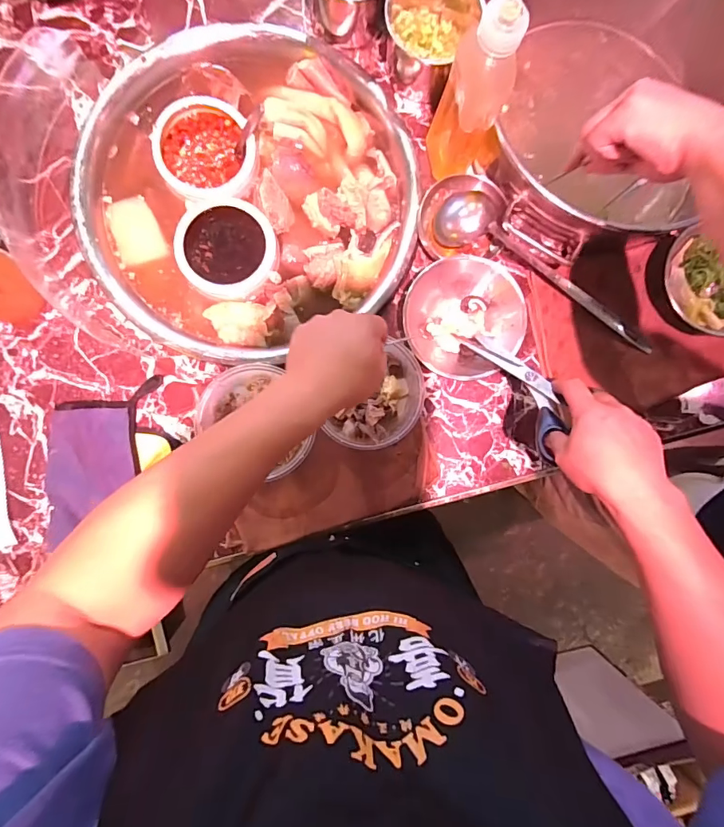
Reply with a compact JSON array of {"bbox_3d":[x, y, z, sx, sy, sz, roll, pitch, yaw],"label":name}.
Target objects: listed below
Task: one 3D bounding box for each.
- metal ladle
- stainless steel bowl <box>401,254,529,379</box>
[{"bbox_3d":[0.251,-0.189,0.575,0.332,0.050,0.075,25,88,-2],"label":"metal ladle"},{"bbox_3d":[0.128,-0.123,0.566,0.145,0.058,0.140,0,89,-3],"label":"stainless steel bowl"}]

